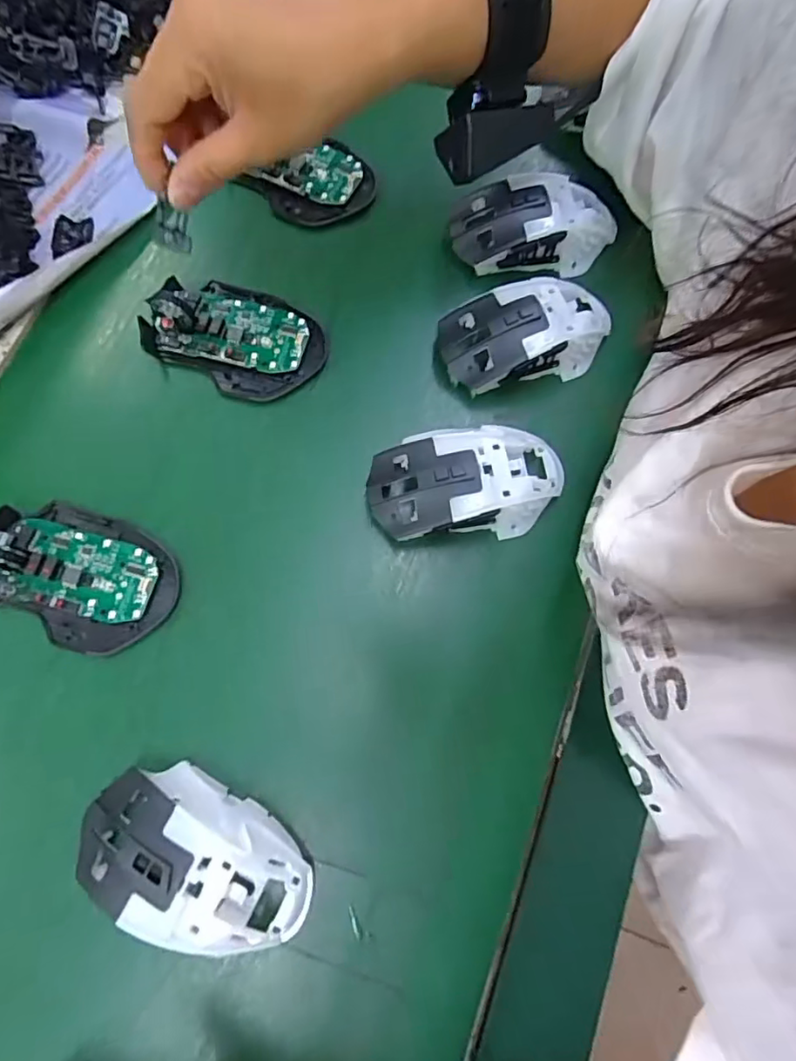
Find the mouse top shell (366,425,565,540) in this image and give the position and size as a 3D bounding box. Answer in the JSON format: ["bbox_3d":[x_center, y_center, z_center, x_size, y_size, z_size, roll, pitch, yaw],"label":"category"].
[{"bbox_3d":[0.041,-0.027,0.326,0.115,0.036,0.064,-9,79,-7],"label":"mouse top shell"}]

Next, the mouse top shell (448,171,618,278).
[{"bbox_3d":[0.092,-0.206,0.376,0.111,0.033,0.053,-6,78,-4],"label":"mouse top shell"}]

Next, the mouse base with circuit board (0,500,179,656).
[{"bbox_3d":[-0.183,0.022,0.311,0.110,0.032,0.071,23,77,2],"label":"mouse base with circuit board"}]

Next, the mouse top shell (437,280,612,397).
[{"bbox_3d":[0.083,-0.126,0.352,0.110,0.033,0.056,-16,79,-6],"label":"mouse top shell"}]

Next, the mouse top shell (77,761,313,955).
[{"bbox_3d":[-0.098,0.159,0.270,0.118,0.036,0.062,27,77,1],"label":"mouse top shell"}]

